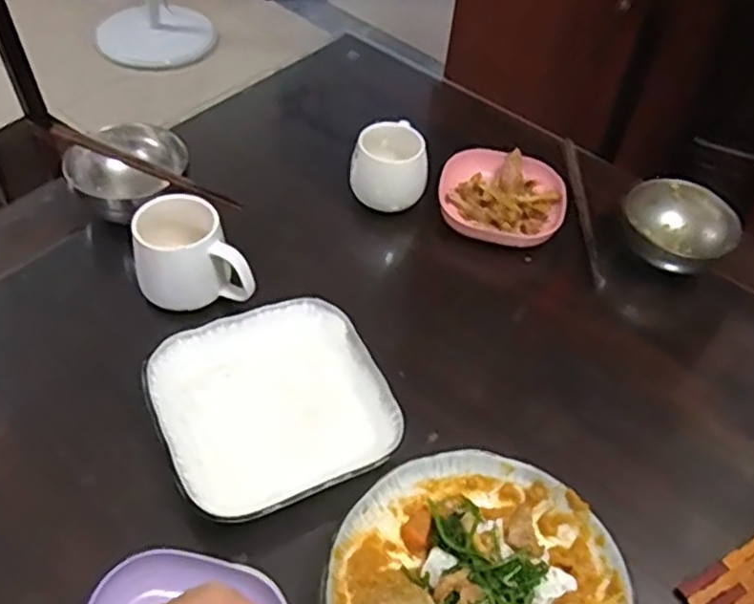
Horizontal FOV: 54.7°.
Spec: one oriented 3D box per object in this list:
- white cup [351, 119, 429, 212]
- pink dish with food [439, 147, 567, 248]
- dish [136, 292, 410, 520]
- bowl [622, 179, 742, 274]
[{"bbox_3d":[0.014,-0.162,0.844,0.087,0.068,0.081,2,50,-2],"label":"white cup"},{"bbox_3d":[0.149,-0.130,0.862,0.143,0.035,0.136,2,50,-2],"label":"pink dish with food"},{"bbox_3d":[-0.093,0.093,0.656,0.193,0.042,0.195,-20,54,-19],"label":"dish"},{"bbox_3d":[0.342,-0.090,0.831,0.109,0.064,0.109,2,50,-2],"label":"bowl"}]

